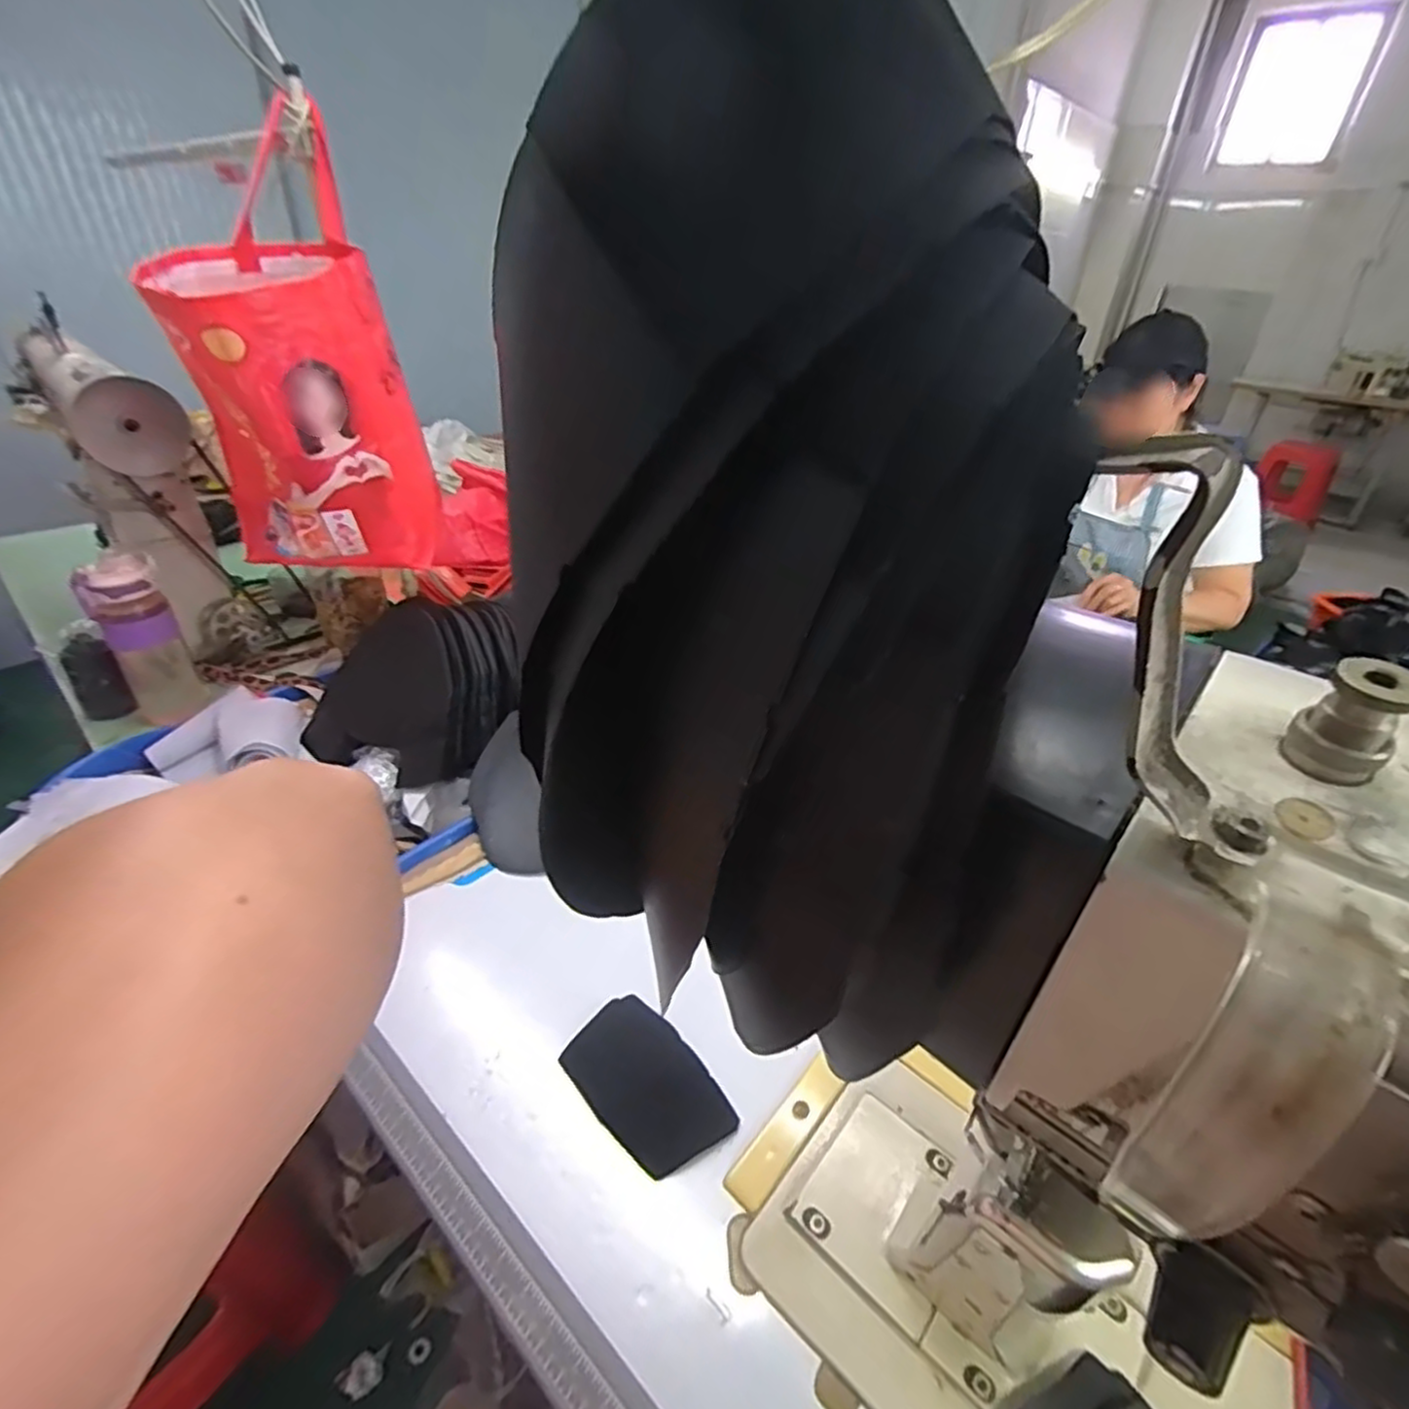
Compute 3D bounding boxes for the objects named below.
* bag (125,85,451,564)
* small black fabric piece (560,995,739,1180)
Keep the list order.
[{"bbox_3d":[-0.498,-0.395,0.818,0.219,0.429,0.275,-20,41,-30],"label":"bag"},{"bbox_3d":[-0.047,0.292,0.535,0.080,0.010,0.137,-31,43,-30],"label":"small black fabric piece"}]

